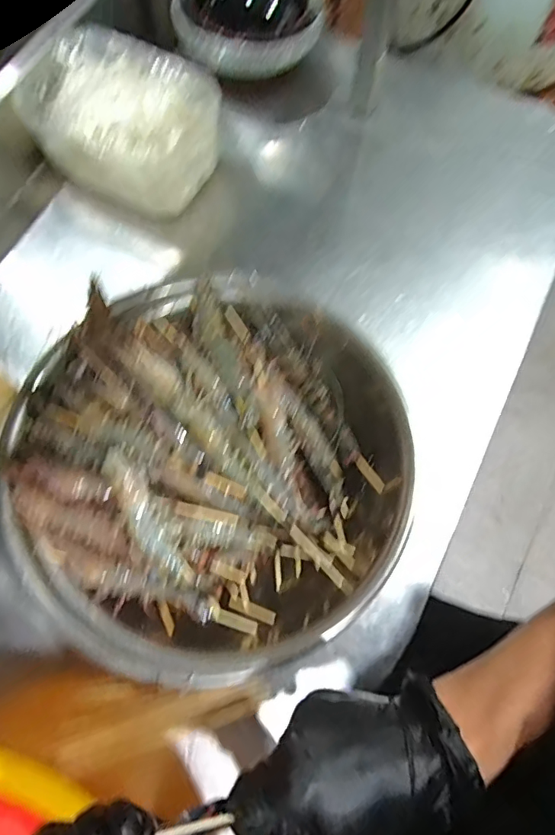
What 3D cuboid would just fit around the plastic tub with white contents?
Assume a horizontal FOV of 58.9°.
[{"bbox_3d":[-0.180,-0.362,0.605,0.209,0.097,0.156,26,73,9],"label":"plastic tub with white contents"}]

